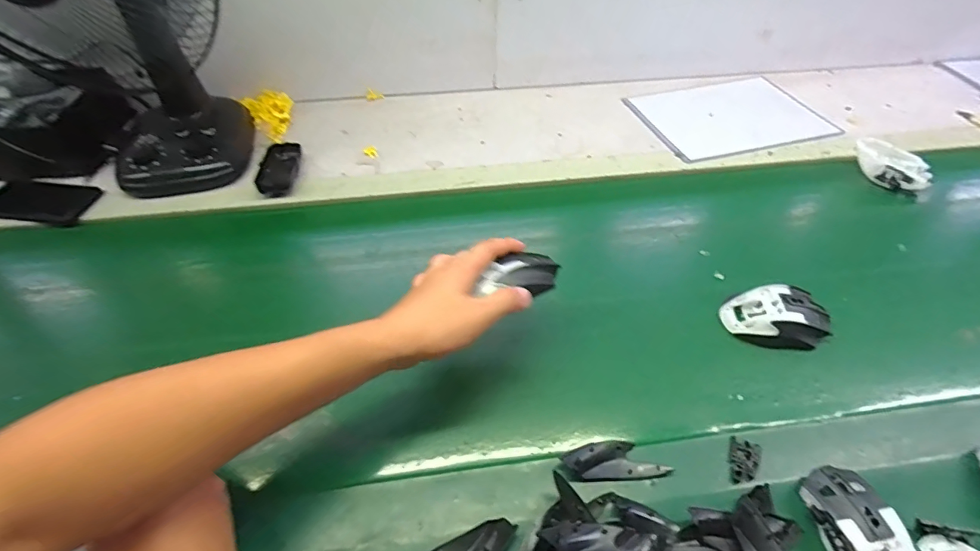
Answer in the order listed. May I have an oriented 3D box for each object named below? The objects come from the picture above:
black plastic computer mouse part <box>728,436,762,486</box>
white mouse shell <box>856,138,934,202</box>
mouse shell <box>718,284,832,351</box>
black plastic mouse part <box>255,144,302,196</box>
[{"bbox_3d":[0.242,0.177,0.450,0.026,0.004,0.043,9,55,27],"label":"black plastic computer mouse part"},{"bbox_3d":[0.608,-0.167,0.721,0.107,0.057,0.078,26,54,20],"label":"white mouse shell"},{"bbox_3d":[0.336,0.048,0.552,0.114,0.037,0.079,-3,50,-3],"label":"mouse shell"},{"bbox_3d":[-0.320,-0.164,0.723,0.052,0.026,0.094,-4,50,-4],"label":"black plastic mouse part"}]

